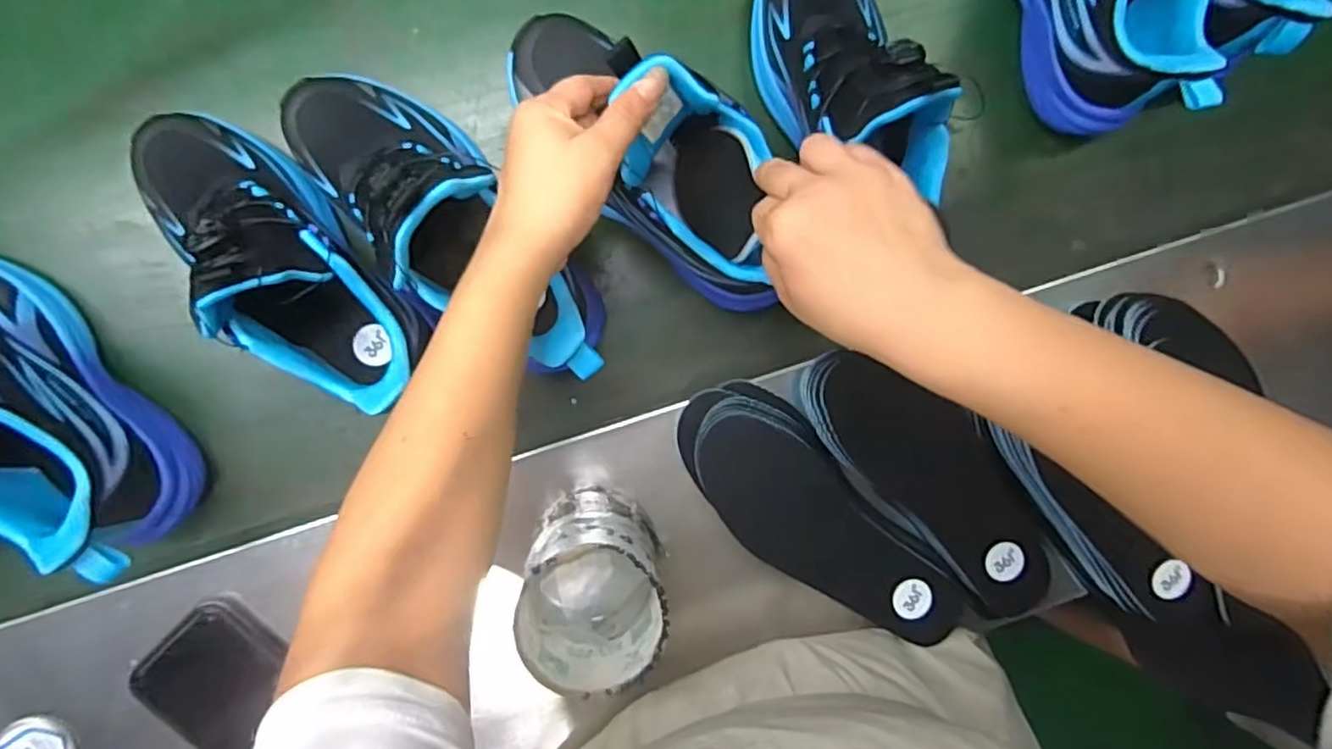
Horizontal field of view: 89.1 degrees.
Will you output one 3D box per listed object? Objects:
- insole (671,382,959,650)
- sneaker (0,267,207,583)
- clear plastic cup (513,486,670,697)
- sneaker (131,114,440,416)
[{"bbox_3d":[0.106,0.099,0.462,0.076,0.025,0.235,-42,96,-3],"label":"insole"},{"bbox_3d":[-0.384,0.015,0.376,0.080,0.132,0.228,-41,96,-2],"label":"sneaker"},{"bbox_3d":[-0.044,0.124,0.406,0.075,0.109,0.083,-7,93,-6],"label":"clear plastic cup"},{"bbox_3d":[-0.230,-0.071,0.385,0.073,0.135,0.193,-44,98,-1],"label":"sneaker"}]

